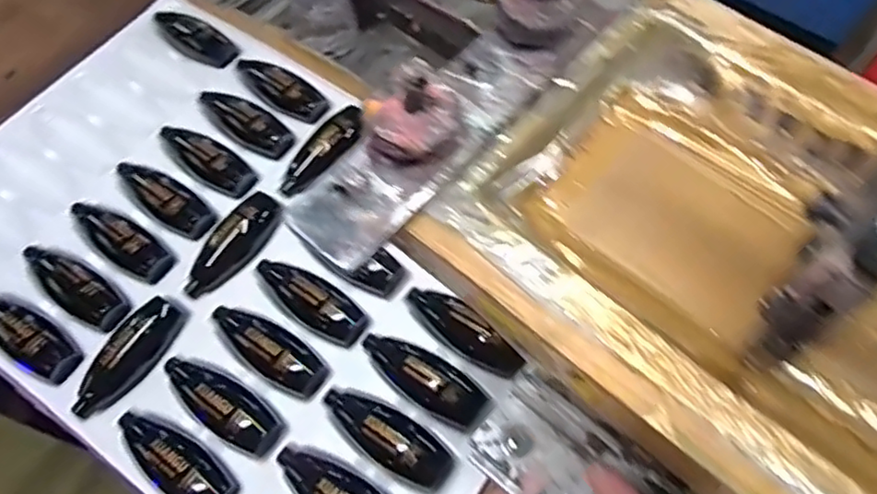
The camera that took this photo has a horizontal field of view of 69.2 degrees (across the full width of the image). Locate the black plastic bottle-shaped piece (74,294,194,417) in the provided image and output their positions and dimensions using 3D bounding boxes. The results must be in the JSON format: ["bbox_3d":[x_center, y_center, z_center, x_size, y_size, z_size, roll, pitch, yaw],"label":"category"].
[{"bbox_3d":[-0.237,0.083,0.486,0.035,0.018,0.103,32,68,16],"label":"black plastic bottle-shaped piece"}]

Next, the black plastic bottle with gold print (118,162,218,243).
[{"bbox_3d":[-0.237,-0.045,0.548,0.105,0.024,0.040,38,69,18],"label":"black plastic bottle with gold print"}]

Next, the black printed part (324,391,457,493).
[{"bbox_3d":[-0.036,0.131,0.450,0.102,0.025,0.039,33,68,16],"label":"black printed part"}]

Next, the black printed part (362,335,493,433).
[{"bbox_3d":[-0.010,0.094,0.469,0.103,0.021,0.037,33,68,16],"label":"black printed part"}]

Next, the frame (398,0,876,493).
[{"bbox_3d":[0.126,0.016,0.211,0.226,0.029,0.161,38,70,18],"label":"frame"}]

